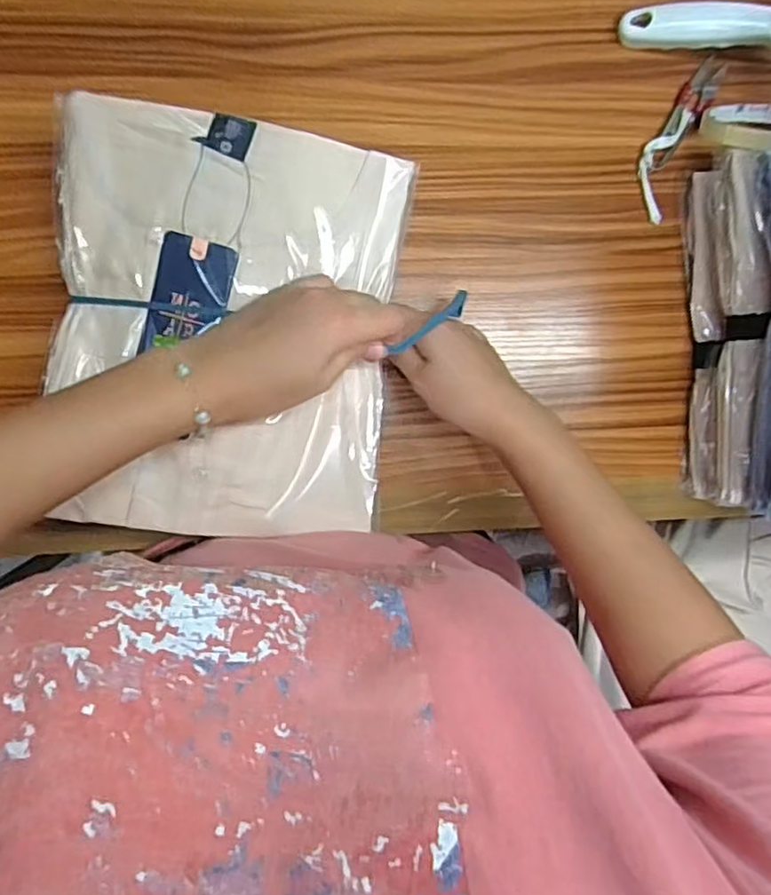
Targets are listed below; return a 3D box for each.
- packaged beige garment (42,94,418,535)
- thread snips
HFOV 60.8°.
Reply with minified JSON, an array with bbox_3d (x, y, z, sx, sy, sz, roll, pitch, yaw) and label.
[{"bbox_3d":[-0.100,-0.074,0.419,0.209,0.037,0.249,6,93,-7],"label":"packaged beige garment"},{"bbox_3d":[0.225,-0.243,0.511,0.034,0.010,0.129,24,91,-8],"label":"thread snips"}]

